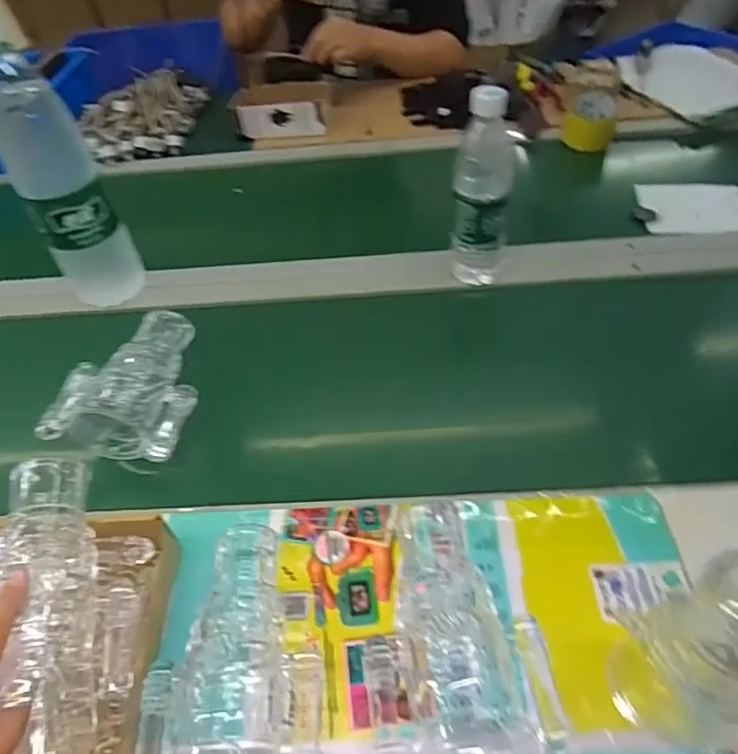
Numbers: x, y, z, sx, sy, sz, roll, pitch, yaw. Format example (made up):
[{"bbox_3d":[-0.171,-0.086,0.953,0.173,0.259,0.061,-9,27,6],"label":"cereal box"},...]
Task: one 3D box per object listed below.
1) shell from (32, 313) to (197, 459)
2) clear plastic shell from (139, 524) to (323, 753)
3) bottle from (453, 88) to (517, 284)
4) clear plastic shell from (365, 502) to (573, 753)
[{"bbox_3d":[-0.249,0.002,0.625,0.116,0.062,0.180,2,48,7],"label":"shell"},{"bbox_3d":[-0.096,0.201,0.420,0.121,0.045,0.180,-6,47,0],"label":"clear plastic shell"},{"bbox_3d":[0.130,-0.211,0.666,0.065,0.224,0.061,1,48,6],"label":"bottle"},{"bbox_3d":[0.059,0.191,0.415,0.118,0.049,0.196,-8,47,-2],"label":"clear plastic shell"}]

